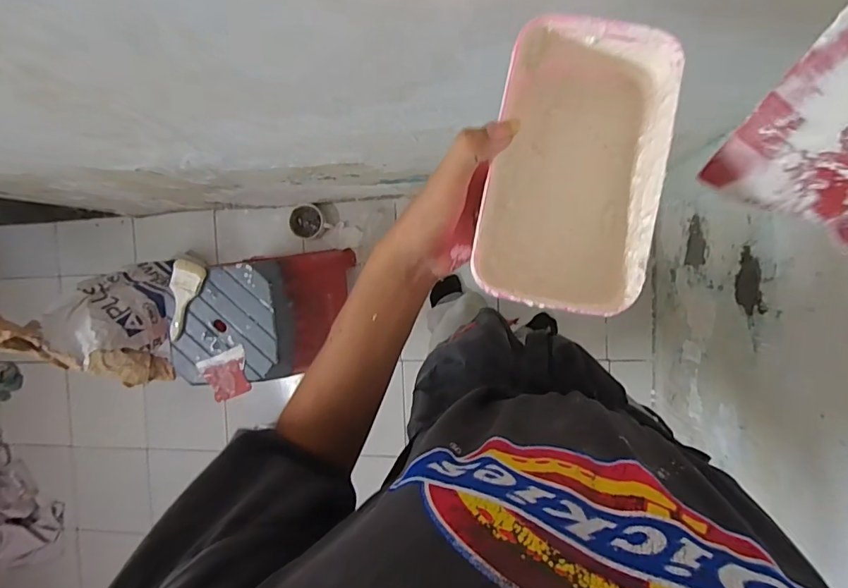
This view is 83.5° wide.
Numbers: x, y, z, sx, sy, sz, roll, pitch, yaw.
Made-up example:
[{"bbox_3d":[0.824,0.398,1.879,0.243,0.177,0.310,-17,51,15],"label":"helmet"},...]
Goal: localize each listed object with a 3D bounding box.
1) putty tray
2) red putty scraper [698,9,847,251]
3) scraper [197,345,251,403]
[{"bbox_3d":[0.096,-0.086,0.336,0.121,0.071,0.186,12,93,8],"label":"putty tray"},{"bbox_3d":[0.243,-0.083,0.268,0.105,0.119,0.004,36,60,13],"label":"red putty scraper"},{"bbox_3d":[-0.439,0.182,1.062,0.105,0.020,0.101,-23,88,9],"label":"scraper"}]

